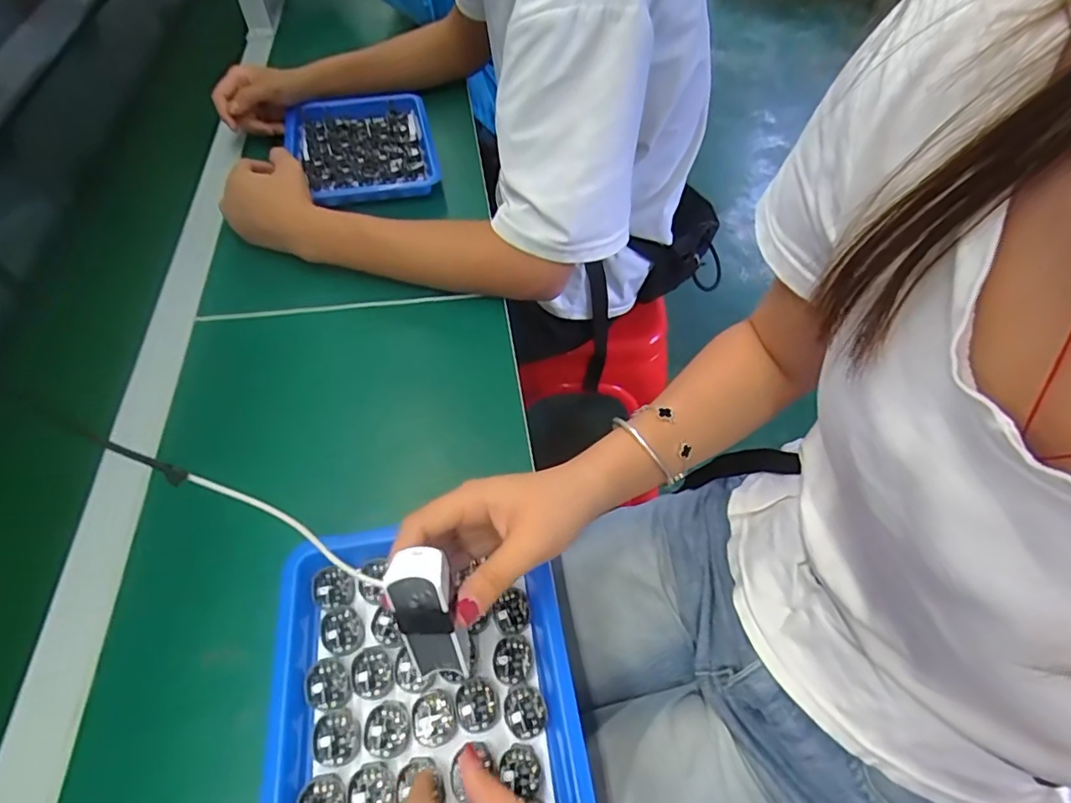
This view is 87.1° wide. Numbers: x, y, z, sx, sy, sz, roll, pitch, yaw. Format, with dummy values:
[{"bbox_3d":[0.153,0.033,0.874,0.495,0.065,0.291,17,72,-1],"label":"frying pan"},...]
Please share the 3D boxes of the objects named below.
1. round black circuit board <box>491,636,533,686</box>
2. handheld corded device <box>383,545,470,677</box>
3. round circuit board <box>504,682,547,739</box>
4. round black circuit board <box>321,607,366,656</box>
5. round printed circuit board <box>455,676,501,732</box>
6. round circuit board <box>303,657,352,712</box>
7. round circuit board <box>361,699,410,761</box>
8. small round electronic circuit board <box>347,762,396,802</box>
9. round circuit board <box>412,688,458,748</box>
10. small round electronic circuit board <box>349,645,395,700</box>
[{"bbox_3d":[-0.014,0.163,0.356,0.025,0.004,0.027,1,51,-2],"label":"round black circuit board"},{"bbox_3d":[-0.054,0.109,0.282,0.028,0.077,0.025,-13,38,-13],"label":"handheld corded device"},{"bbox_3d":[-0.006,0.185,0.339,0.025,0.004,0.029,-13,53,-13],"label":"round circuit board"},{"bbox_3d":[-0.125,0.148,0.364,0.026,0.004,0.029,-15,53,-15],"label":"round black circuit board"},{"bbox_3d":[-0.035,0.181,0.339,0.025,0.004,0.028,-14,53,-14],"label":"round printed circuit board"},{"bbox_3d":[-0.129,0.174,0.348,0.027,0.004,0.029,1,51,-2],"label":"round circuit board"},{"bbox_3d":[-0.087,0.192,0.331,0.027,0.005,0.029,-13,53,-13],"label":"round circuit board"},{"bbox_3d":[-0.091,0.217,0.313,0.026,0.004,0.028,1,51,-2],"label":"small round electronic circuit board"},{"bbox_3d":[-0.060,0.188,0.335,0.026,0.004,0.027,1,51,-2],"label":"round circuit board"},{"bbox_3d":[-0.102,0.169,0.353,0.026,0.004,0.030,-15,53,-14],"label":"small round electronic circuit board"}]

